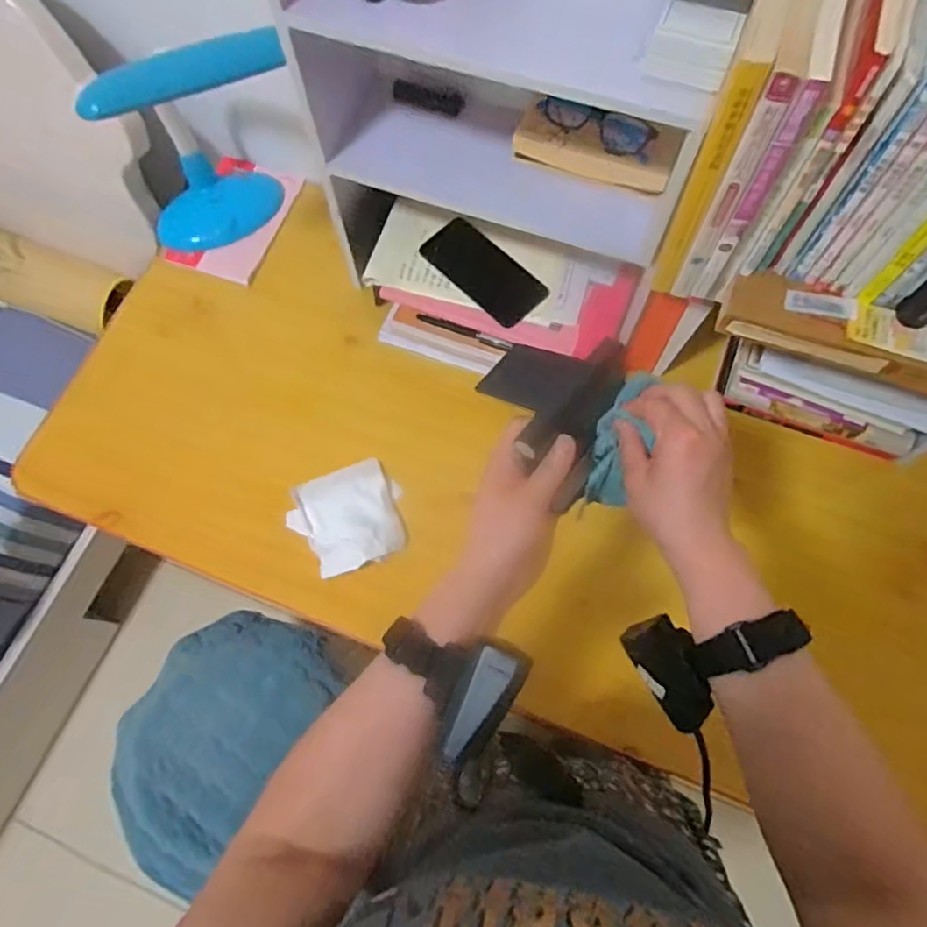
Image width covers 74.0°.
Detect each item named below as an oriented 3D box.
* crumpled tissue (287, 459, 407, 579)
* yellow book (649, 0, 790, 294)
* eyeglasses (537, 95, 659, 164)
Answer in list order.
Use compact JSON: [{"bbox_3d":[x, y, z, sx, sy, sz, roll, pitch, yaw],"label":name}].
[{"bbox_3d":[-0.143,0.063,0.750,0.132,0.047,0.132,-21,71,-6],"label":"crumpled tissue"},{"bbox_3d":[0.224,-0.295,0.536,0.023,0.227,0.170,19,71,8],"label":"yellow book"},{"bbox_3d":[0.136,-0.352,0.637,0.126,0.024,0.036,26,73,10],"label":"eyeglasses"}]

